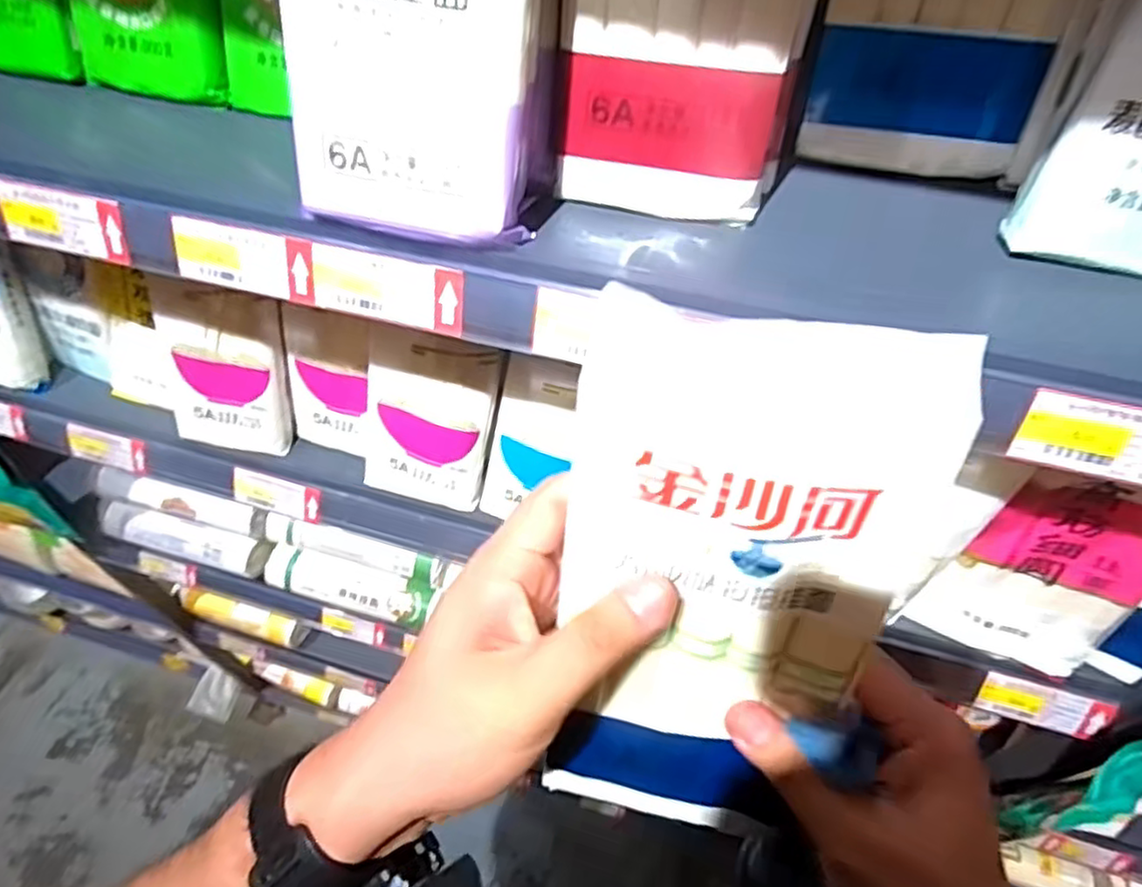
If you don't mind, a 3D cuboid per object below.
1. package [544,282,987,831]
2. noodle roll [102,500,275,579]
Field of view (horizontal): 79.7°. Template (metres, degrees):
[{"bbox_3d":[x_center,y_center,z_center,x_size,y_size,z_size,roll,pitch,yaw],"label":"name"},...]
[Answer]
[{"bbox_3d":[0.057,0.078,0.285,0.122,0.270,0.027,6,34,0],"label":"package"},{"bbox_3d":[-0.520,0.124,0.914,0.248,0.046,0.043,15,50,7],"label":"noodle roll"}]

